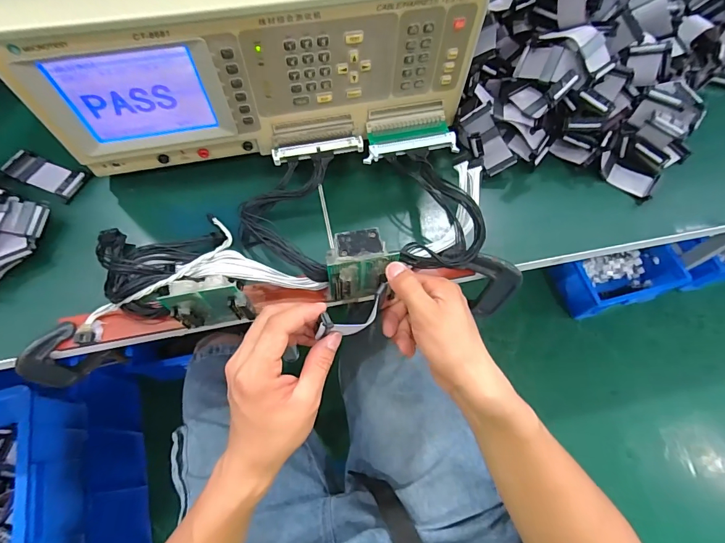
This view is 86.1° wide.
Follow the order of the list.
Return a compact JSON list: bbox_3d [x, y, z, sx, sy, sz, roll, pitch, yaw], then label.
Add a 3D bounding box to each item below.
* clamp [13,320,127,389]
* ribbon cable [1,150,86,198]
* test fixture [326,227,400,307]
[{"bbox_3d":[-0.294,0.090,0.394,0.016,0.100,0.057,37,69,14],"label":"clamp"},{"bbox_3d":[-0.362,-0.112,0.446,0.087,0.015,0.036,20,66,8],"label":"ribbon cable"},{"bbox_3d":[-0.003,0.000,0.370,0.061,0.083,0.043,-8,65,-5],"label":"test fixture"}]

